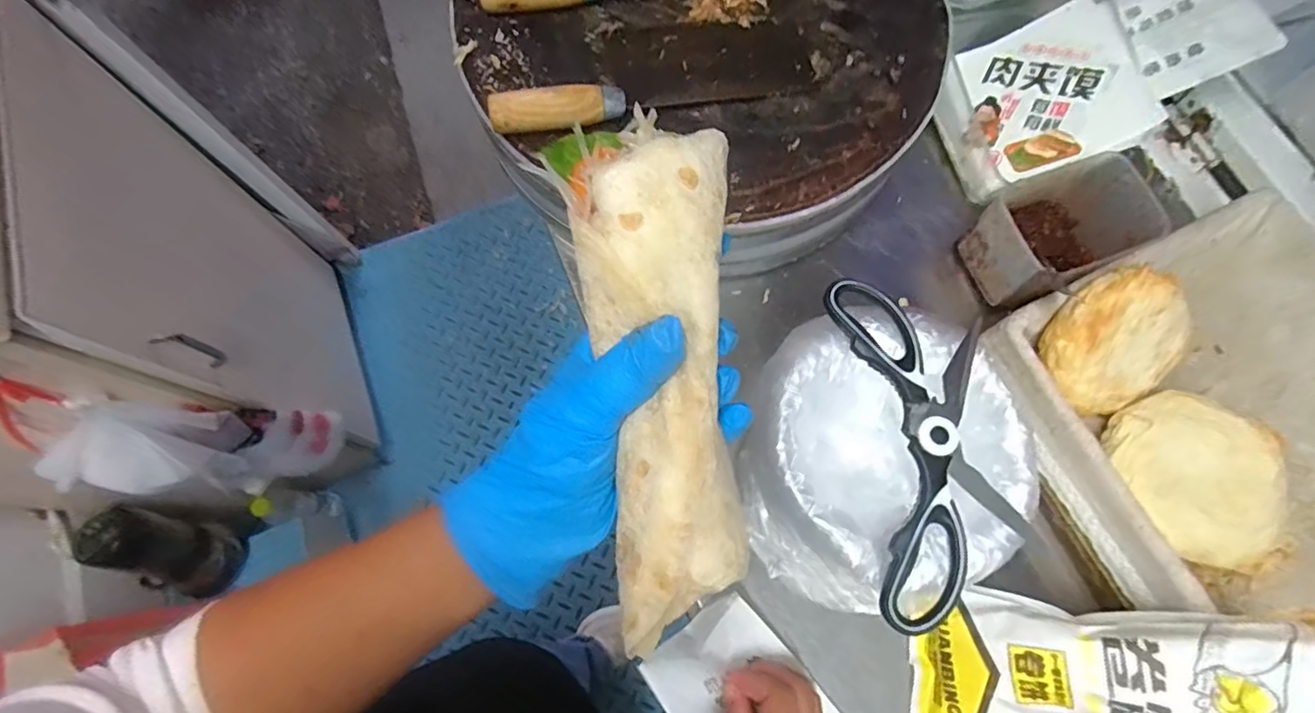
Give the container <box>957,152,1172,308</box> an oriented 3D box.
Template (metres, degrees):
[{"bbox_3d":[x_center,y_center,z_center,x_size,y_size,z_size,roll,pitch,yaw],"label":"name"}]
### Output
[{"bbox_3d":[0.314,-0.095,0.447,0.111,0.065,0.079,-25,73,-8],"label":"container"}]

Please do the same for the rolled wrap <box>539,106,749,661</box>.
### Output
[{"bbox_3d":[-0.002,0.006,0.246,0.071,0.042,0.220,-5,88,-1],"label":"rolled wrap"}]

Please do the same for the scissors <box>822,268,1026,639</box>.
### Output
[{"bbox_3d":[0.169,0.050,0.352,0.092,0.012,0.210,-5,71,-1],"label":"scissors"}]

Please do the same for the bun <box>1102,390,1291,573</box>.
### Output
[{"bbox_3d":[0.375,0.083,0.391,0.116,0.022,0.104,28,74,9],"label":"bun"}]

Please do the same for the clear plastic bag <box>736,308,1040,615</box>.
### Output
[{"bbox_3d":[0.151,0.069,0.388,0.175,0.080,0.189,-1,71,0],"label":"clear plastic bag"}]

